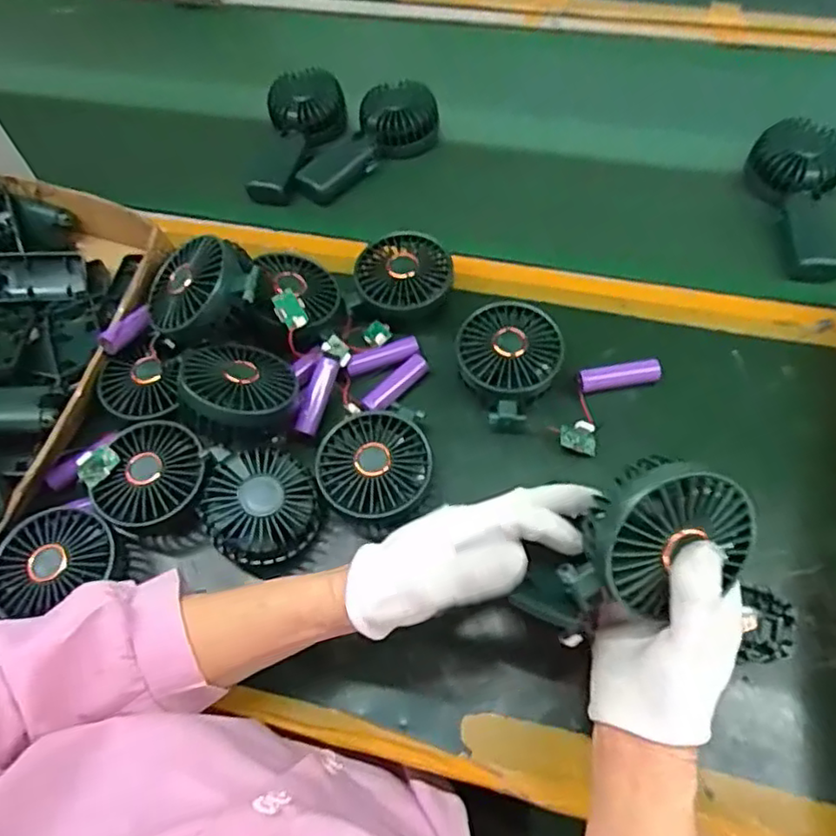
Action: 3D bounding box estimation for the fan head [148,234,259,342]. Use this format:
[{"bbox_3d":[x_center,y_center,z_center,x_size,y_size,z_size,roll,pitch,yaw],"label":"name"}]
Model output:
[{"bbox_3d":[-0.170,-0.103,0.512,0.090,0.040,0.090,-12,65,27],"label":"fan head"}]

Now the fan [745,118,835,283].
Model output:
[{"bbox_3d":[0.375,-0.206,0.610,0.084,0.040,0.166,-1,73,3],"label":"fan"}]

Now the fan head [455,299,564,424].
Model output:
[{"bbox_3d":[0.072,-0.048,0.529,0.085,0.038,0.096,35,67,21],"label":"fan head"}]

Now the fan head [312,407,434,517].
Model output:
[{"bbox_3d":[-0.033,0.039,0.487,0.080,0.029,0.085,35,67,21],"label":"fan head"}]

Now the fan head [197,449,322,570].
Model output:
[{"bbox_3d":[-0.118,0.065,0.476,0.081,0.045,0.082,22,63,15],"label":"fan head"}]

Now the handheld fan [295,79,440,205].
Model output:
[{"bbox_3d":[-0.059,-0.299,0.699,0.167,0.049,0.071,-38,63,-1],"label":"handheld fan"}]

